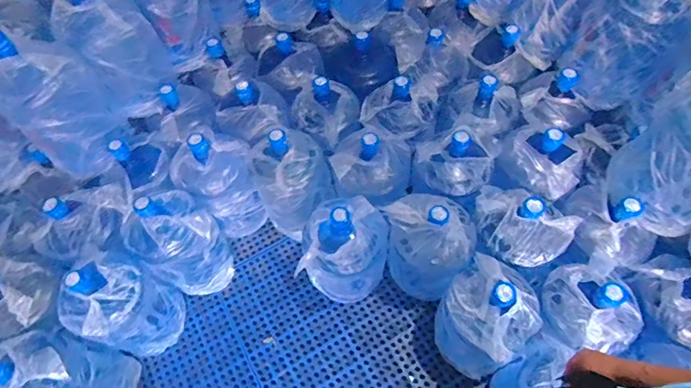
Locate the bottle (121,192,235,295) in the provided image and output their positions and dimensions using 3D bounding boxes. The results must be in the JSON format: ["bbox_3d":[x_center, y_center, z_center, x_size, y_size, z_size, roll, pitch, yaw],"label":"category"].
[{"bbox_3d":[-0.568,0.169,1.499,0.246,0.470,0.226,-2,61,3],"label":"bottle"}]

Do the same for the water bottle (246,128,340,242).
[{"bbox_3d":[-0.190,-0.040,1.586,0.259,0.443,0.252,-32,64,-13],"label":"water bottle"}]

